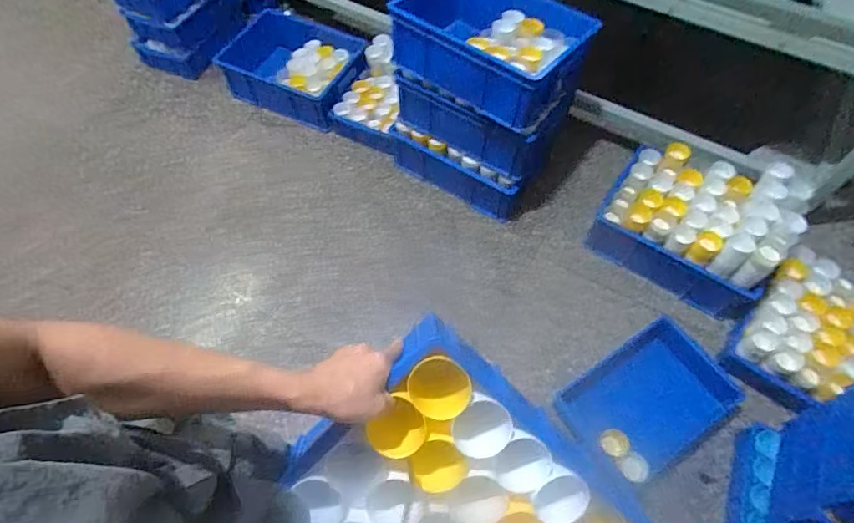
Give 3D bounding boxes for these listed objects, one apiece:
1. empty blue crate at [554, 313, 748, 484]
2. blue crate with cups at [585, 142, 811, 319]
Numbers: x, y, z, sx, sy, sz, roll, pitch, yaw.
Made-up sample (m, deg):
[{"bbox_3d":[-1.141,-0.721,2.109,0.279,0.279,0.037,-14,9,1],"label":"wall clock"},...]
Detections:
[{"bbox_3d":[0.574,0.365,1.250,0.419,0.087,0.291,-28,64,-13],"label":"empty blue crate"},{"bbox_3d":[0.792,-0.134,1.437,0.482,0.232,0.390,29,66,16],"label":"blue crate with cups"}]

